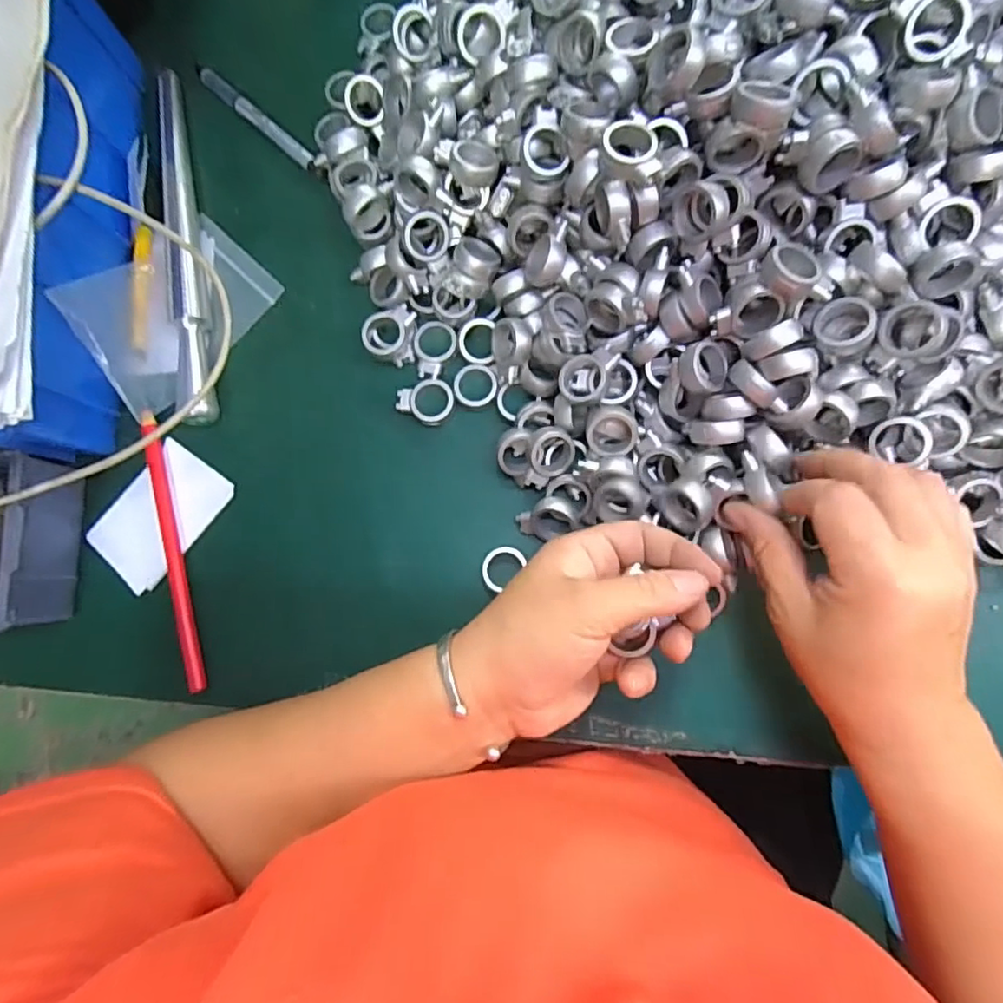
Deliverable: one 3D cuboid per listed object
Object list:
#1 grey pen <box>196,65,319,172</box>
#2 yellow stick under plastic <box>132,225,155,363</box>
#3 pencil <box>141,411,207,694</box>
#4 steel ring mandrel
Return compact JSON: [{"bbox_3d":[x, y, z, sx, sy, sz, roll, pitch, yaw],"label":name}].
[{"bbox_3d":[-0.155,-0.243,0.369,0.111,0.008,0.011,43,88,9],"label":"grey pen"},{"bbox_3d":[-0.223,-0.131,0.358,0.008,0.010,0.084,-3,82,5],"label":"yellow stick under plastic"},{"bbox_3d":[-0.193,0.029,0.340,0.010,0.011,0.164,-15,81,3],"label":"pencil"},{"bbox_3d":[-0.195,-0.162,0.355,0.018,0.022,0.233,-10,82,4],"label":"steel ring mandrel"}]

